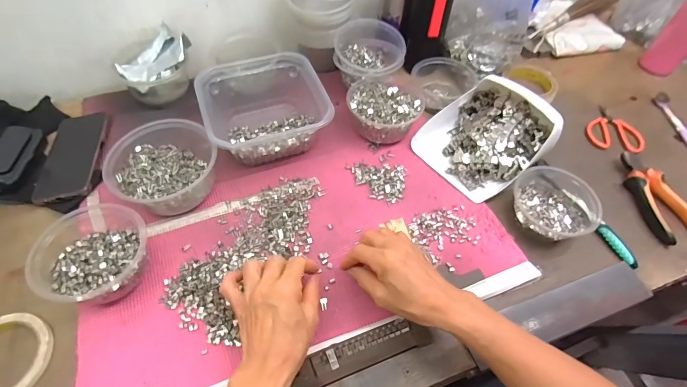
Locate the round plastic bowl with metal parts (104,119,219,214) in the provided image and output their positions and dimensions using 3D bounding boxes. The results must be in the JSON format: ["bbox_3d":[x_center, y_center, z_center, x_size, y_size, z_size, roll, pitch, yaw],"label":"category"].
[{"bbox_3d":[-0.240,-0.037,0.499,0.135,0.063,0.126,1,53,-1],"label":"round plastic bowl with metal parts"}]

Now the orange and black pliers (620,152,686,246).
[{"bbox_3d":[0.457,0.001,0.536,0.067,0.027,0.148,-3,54,-5],"label":"orange and black pliers"}]

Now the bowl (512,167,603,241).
[{"bbox_3d":[0.289,0.013,0.508,0.124,0.051,0.111,-31,61,-22],"label":"bowl"}]

